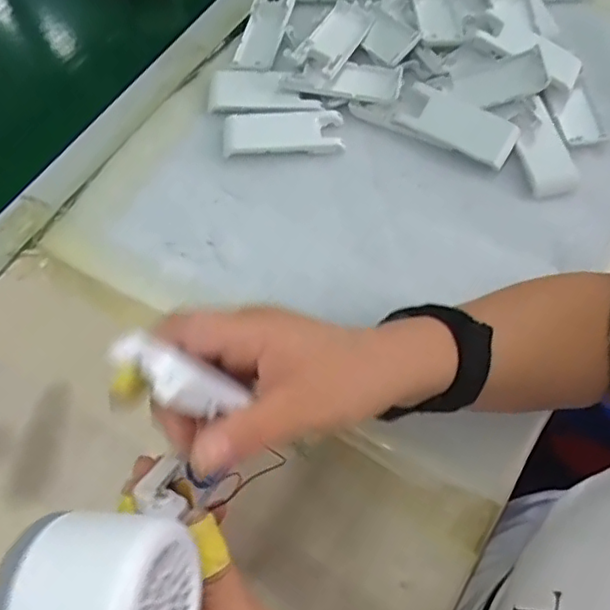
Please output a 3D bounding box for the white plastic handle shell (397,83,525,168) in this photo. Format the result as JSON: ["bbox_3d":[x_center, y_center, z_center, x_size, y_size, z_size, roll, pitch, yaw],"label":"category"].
[{"bbox_3d":[0.130,-0.153,0.519,0.099,0.016,0.040,32,94,12],"label":"white plastic handle shell"}]

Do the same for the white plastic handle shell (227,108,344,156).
[{"bbox_3d":[-0.018,-0.148,0.520,0.100,0.009,0.040,-5,63,-1],"label":"white plastic handle shell"}]

